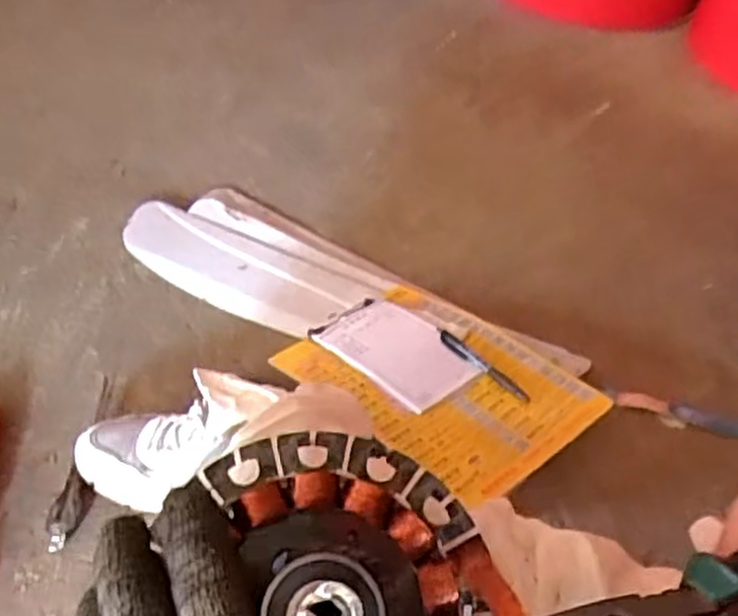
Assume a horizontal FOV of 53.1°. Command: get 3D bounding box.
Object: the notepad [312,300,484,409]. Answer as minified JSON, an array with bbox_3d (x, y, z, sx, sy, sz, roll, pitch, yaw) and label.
[{"bbox_3d":[0.029,0.045,0.825,0.100,0.008,0.189,-37,49,-25],"label":"notepad"}]

